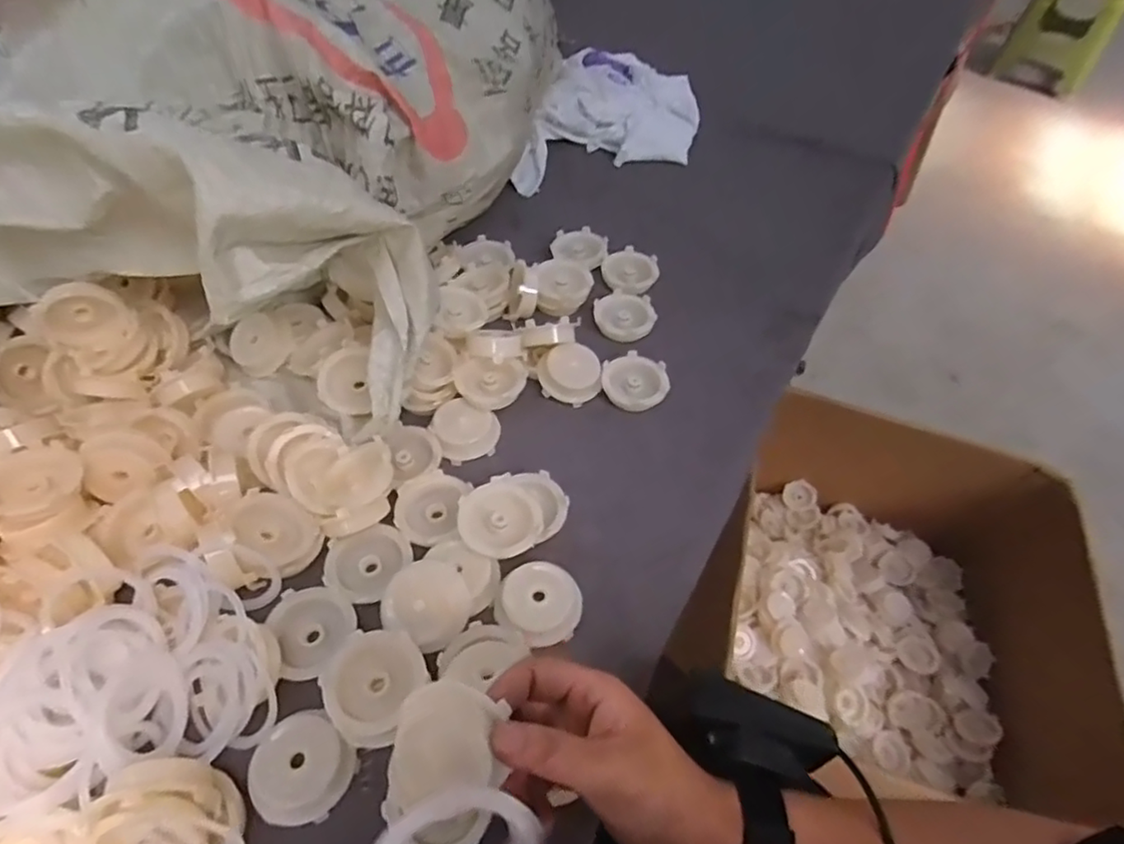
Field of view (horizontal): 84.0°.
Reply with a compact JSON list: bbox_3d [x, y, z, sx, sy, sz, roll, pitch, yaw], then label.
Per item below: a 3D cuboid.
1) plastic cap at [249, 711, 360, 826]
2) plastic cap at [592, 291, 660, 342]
[{"bbox_3d":[-0.138,0.184,0.331,0.050,0.009,0.050,3,73,-11],"label":"plastic cap"},{"bbox_3d":[0.058,-0.096,0.563,0.052,0.013,0.055,2,52,-2],"label":"plastic cap"}]

